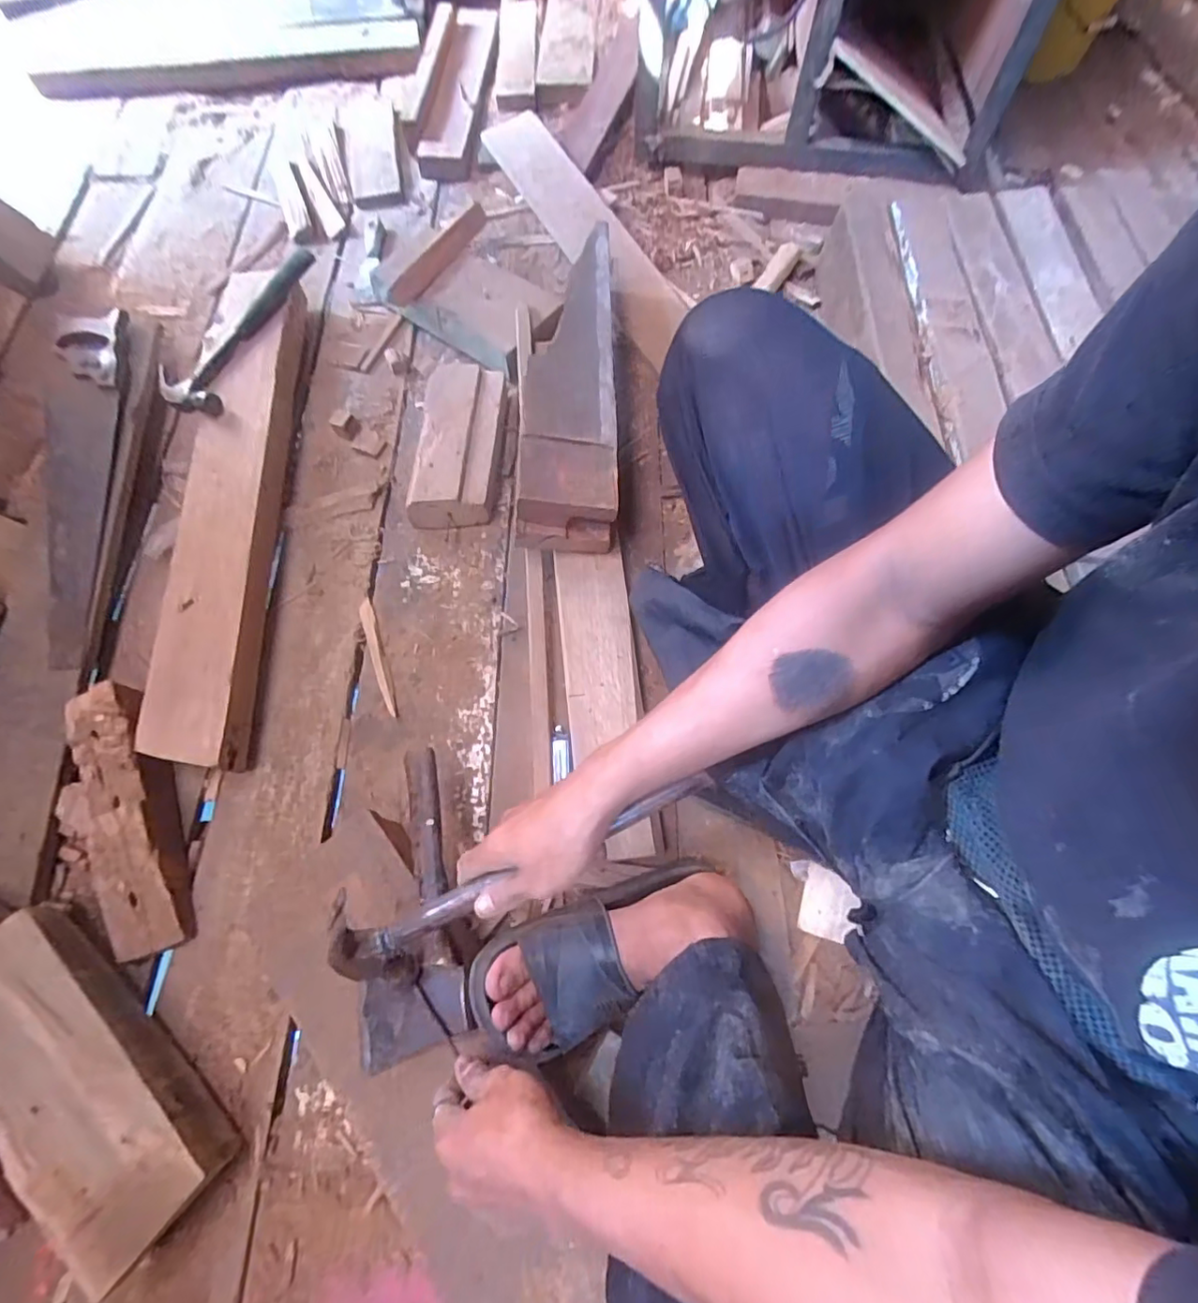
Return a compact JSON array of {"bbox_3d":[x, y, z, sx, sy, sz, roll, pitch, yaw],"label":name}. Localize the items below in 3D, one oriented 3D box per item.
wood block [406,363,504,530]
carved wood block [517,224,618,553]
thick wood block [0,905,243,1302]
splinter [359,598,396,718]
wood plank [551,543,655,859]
[{"bbox_3d":[-0.197,-0.294,0.822,0.113,0.061,0.247,1,67,1],"label":"wood block"},{"bbox_3d":[-0.029,-0.352,0.769,0.117,0.116,0.472,1,68,3],"label":"carved wood block"},{"bbox_3d":[-0.489,0.364,0.531,0.370,0.079,0.118,35,73,15],"label":"thick wood block"},{"bbox_3d":[-0.280,0.006,0.733,0.018,0.010,0.166,-19,68,-8],"label":"splinter"},{"bbox_3d":[0.005,0.043,0.663,0.083,0.019,0.360,-6,68,0],"label":"wood plank"}]

